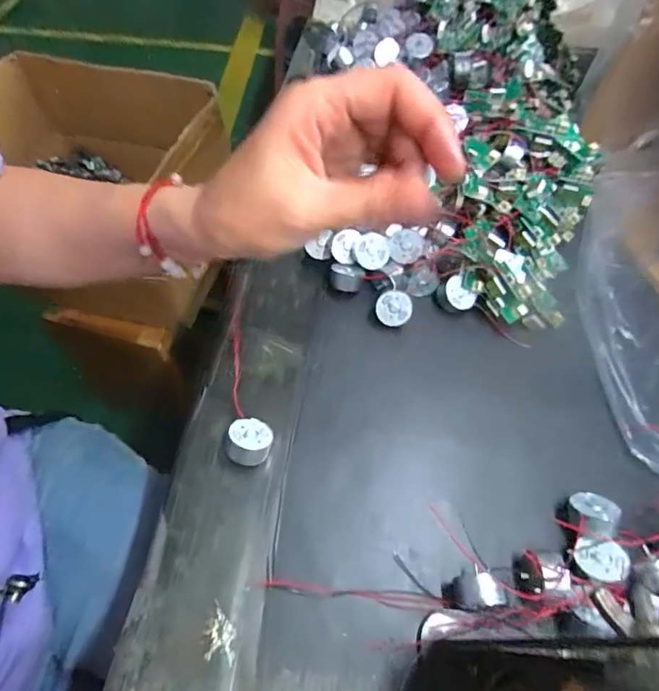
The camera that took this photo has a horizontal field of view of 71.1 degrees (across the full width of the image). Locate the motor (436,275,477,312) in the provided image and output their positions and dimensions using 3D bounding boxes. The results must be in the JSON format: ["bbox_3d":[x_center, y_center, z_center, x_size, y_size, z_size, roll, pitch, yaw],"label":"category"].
[{"bbox_3d":[0.088,-0.034,0.320,0.025,0.010,0.023,42,104,-5],"label":"motor"}]

